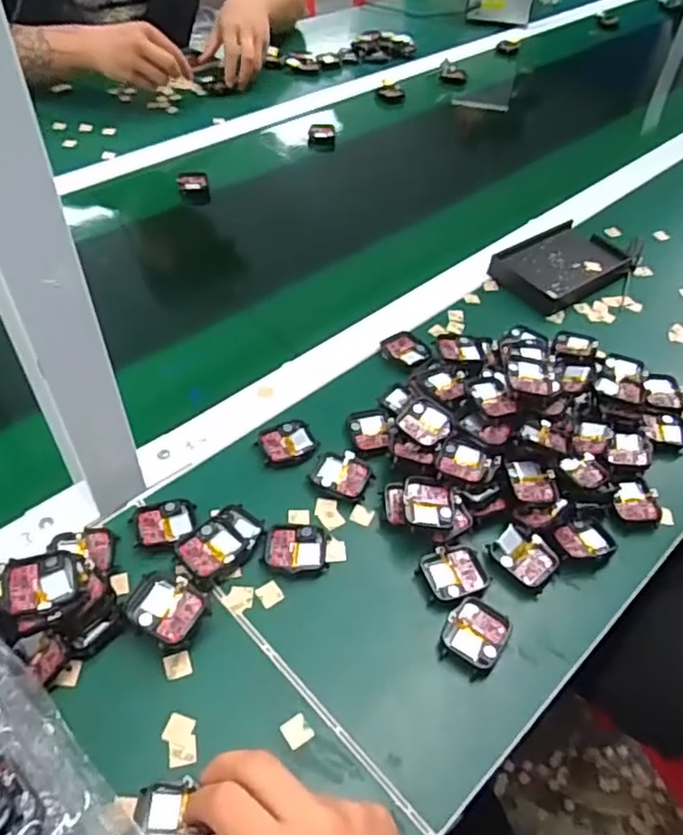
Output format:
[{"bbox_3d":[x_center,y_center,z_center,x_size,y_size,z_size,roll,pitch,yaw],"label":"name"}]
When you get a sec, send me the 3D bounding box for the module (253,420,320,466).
[{"bbox_3d":[-0.045,0.019,0.528,0.044,0.004,0.044,-16,50,-17],"label":"module"}]

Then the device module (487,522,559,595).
[{"bbox_3d":[0.132,0.100,0.469,0.036,0.011,0.045,-34,58,-30],"label":"device module"}]

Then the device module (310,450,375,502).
[{"bbox_3d":[0.001,0.044,0.509,0.043,0.009,0.037,18,49,13],"label":"device module"}]

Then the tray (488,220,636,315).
[{"bbox_3d":[0.244,-0.171,0.716,0.154,0.019,0.094,-27,55,-26],"label":"tray"}]

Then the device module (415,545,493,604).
[{"bbox_3d":[0.080,0.110,0.456,0.047,0.010,0.040,-14,50,-16],"label":"device module"}]

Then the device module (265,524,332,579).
[{"bbox_3d":[-0.032,0.095,0.465,0.043,0.011,0.036,2,47,-2],"label":"device module"}]

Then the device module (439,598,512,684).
[{"bbox_3d":[0.088,0.145,0.429,0.039,0.012,0.046,26,51,19],"label":"device module"}]

